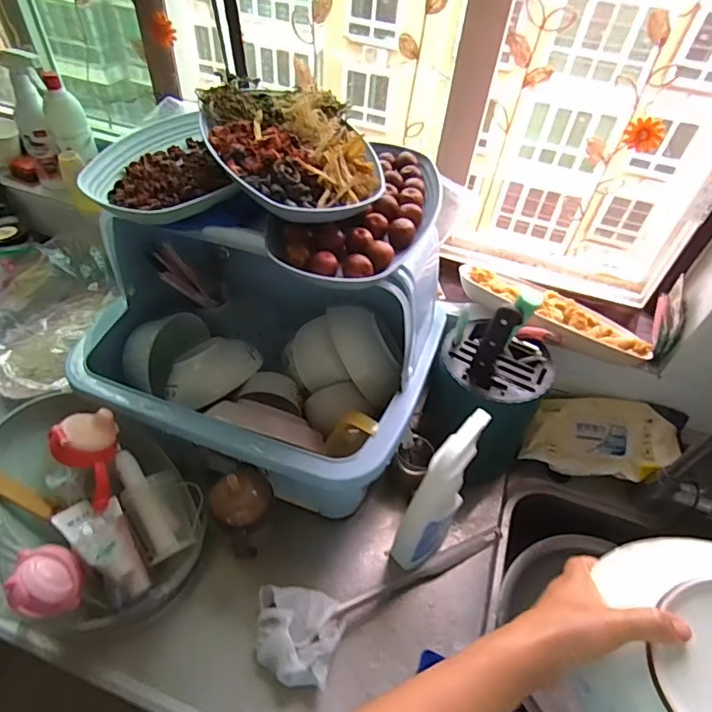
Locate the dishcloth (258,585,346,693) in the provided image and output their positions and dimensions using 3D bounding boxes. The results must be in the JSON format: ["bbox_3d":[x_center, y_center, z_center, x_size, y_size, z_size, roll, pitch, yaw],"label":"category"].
[{"bbox_3d":[-0.072,0.334,0.581,0.107,0.064,0.095,10,48,4],"label":"dishcloth"}]

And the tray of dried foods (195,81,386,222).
[{"bbox_3d":[-0.079,-0.251,0.567,0.179,0.055,0.268,-15,52,-18],"label":"tray of dried foods"}]

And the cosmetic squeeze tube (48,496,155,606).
[{"bbox_3d":[-0.291,0.220,0.574,0.060,0.033,0.133,-36,75,-31],"label":"cosmetic squeeze tube"}]

